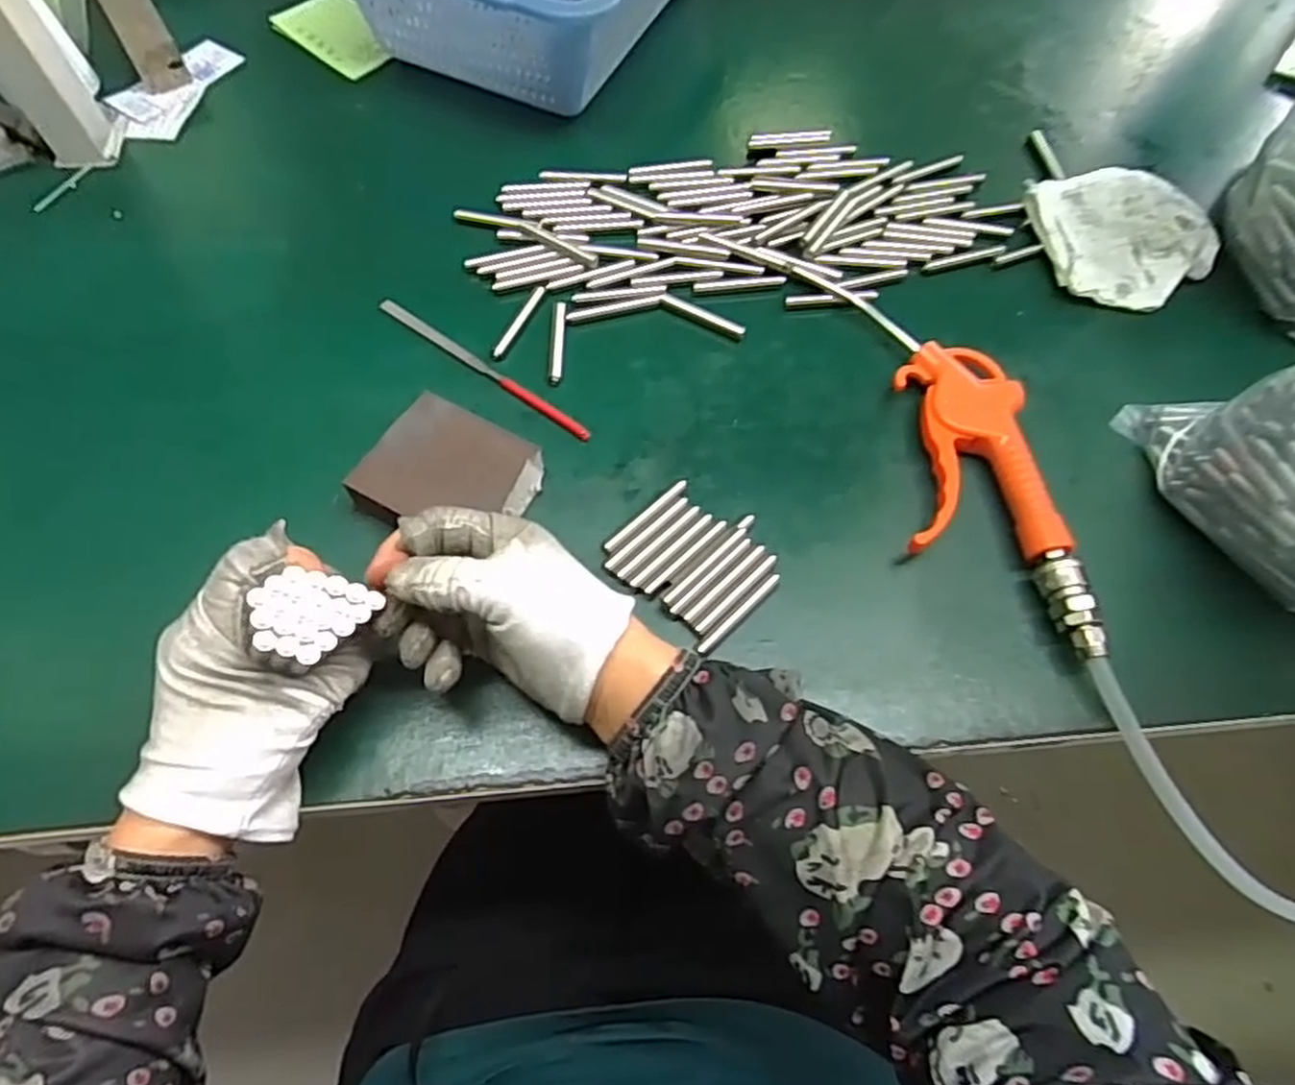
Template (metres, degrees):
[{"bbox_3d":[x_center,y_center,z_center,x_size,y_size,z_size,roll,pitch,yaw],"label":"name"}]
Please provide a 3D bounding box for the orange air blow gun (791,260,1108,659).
[{"bbox_3d":[0.164,-0.062,0.412,0.086,0.028,0.262,-7,65,-6],"label":"orange air blow gun"}]

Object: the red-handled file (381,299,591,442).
[{"bbox_3d":[-0.097,-0.104,0.437,0.160,0.006,0.008,35,68,14],"label":"red-handled file"}]

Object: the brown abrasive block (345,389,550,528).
[{"bbox_3d":[-0.104,-0.032,0.389,0.078,0.023,0.075,26,66,10],"label":"brown abrasive block"}]

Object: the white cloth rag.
[{"bbox_3d":[0.307,-0.201,0.491,0.105,0.021,0.110,-16,66,-10],"label":"white cloth rag"}]

